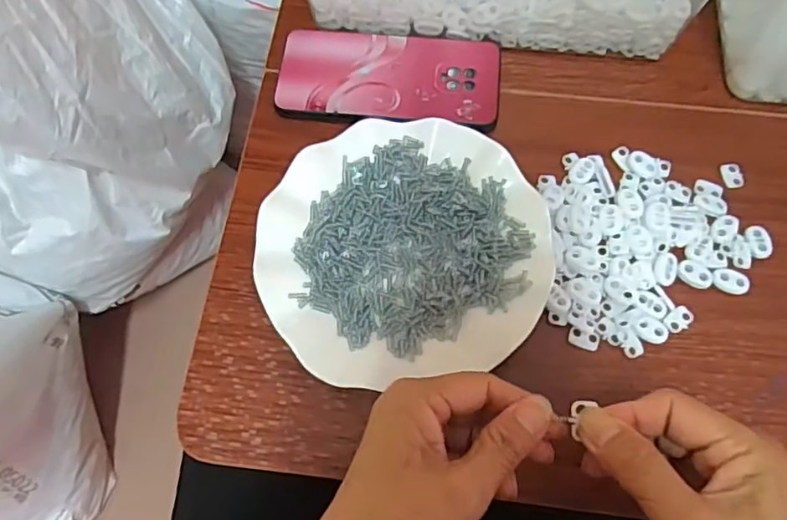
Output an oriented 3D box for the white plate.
[{"bbox_3d":[0.007,-0.011,0.388,0.178,0.026,0.173,0,69,1],"label":"white plate"}]

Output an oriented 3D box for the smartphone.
[{"bbox_3d":[-0.003,-0.136,0.447,0.162,0.011,0.081,7,69,4],"label":"smartphone"}]

